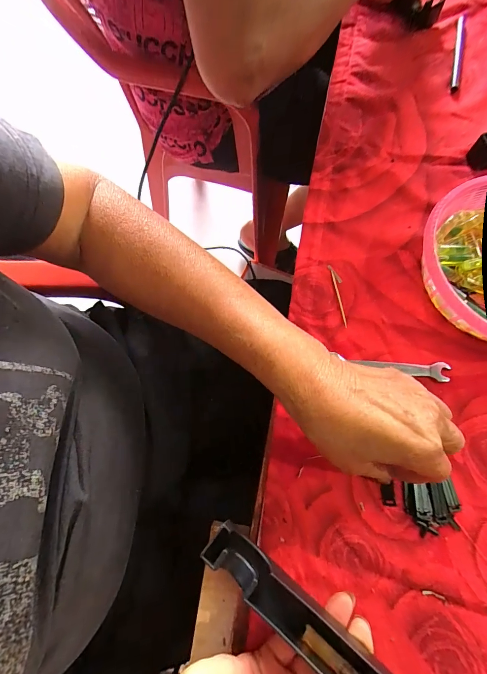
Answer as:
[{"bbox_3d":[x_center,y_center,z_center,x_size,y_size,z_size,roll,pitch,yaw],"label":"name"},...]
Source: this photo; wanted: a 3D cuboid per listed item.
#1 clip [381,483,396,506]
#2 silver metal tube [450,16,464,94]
[{"bbox_3d":[0.120,0.131,0.264,0.010,0.005,0.017,0,72,0],"label":"clip"},{"bbox_3d":[0.288,-0.380,0.425,0.012,0.009,0.149,15,73,5],"label":"silver metal tube"}]

